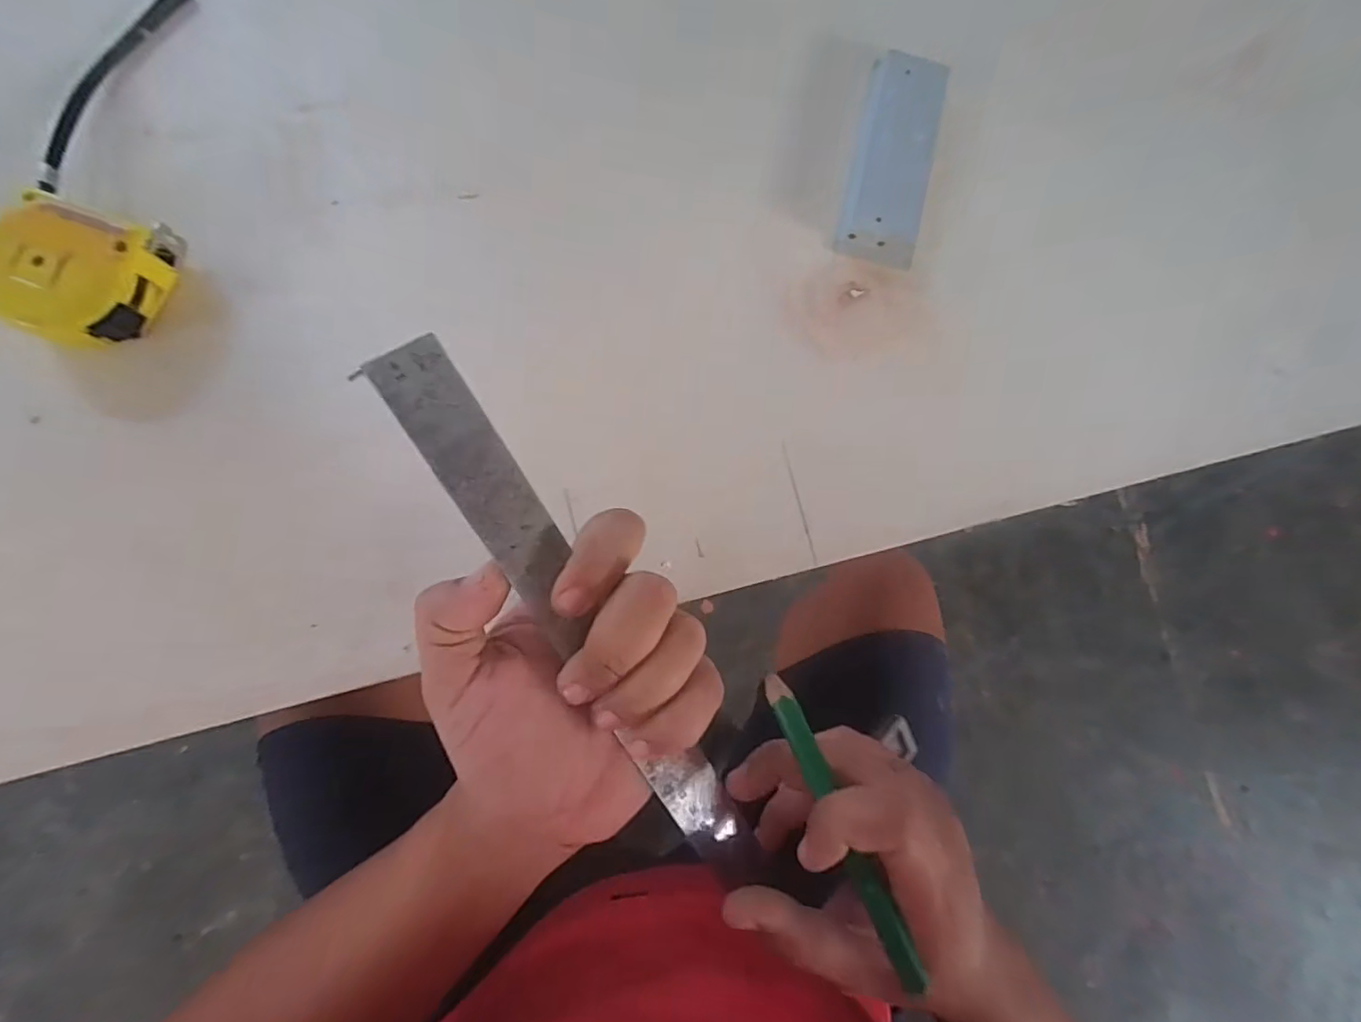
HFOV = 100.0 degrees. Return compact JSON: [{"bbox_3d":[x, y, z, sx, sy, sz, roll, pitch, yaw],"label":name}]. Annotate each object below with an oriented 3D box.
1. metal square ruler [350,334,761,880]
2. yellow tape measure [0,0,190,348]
[{"bbox_3d":[-0.033,0.055,0.229,0.028,0.009,0.261,-38,107,-22],"label":"metal square ruler"},{"bbox_3d":[-0.286,-0.182,0.281,0.064,0.033,0.203,-2,83,-6],"label":"yellow tape measure"}]

